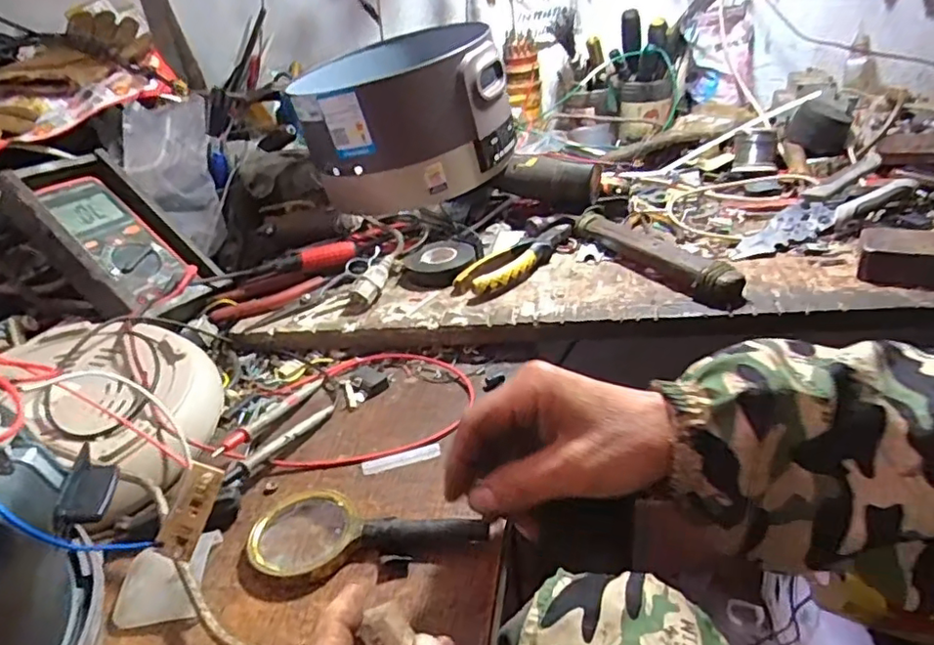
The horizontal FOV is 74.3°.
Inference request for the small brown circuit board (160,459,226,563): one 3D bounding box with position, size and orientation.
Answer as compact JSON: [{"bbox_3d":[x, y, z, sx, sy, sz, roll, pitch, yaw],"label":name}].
[{"bbox_3d":[-0.135,0.091,0.303,0.018,0.048,0.009,22,1,-6],"label":"small brown circuit board"}]

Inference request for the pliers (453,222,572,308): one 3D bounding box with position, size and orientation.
[{"bbox_3d":[0.048,-0.065,0.643,0.057,0.024,0.162,15,36,34],"label":"pliers"}]

